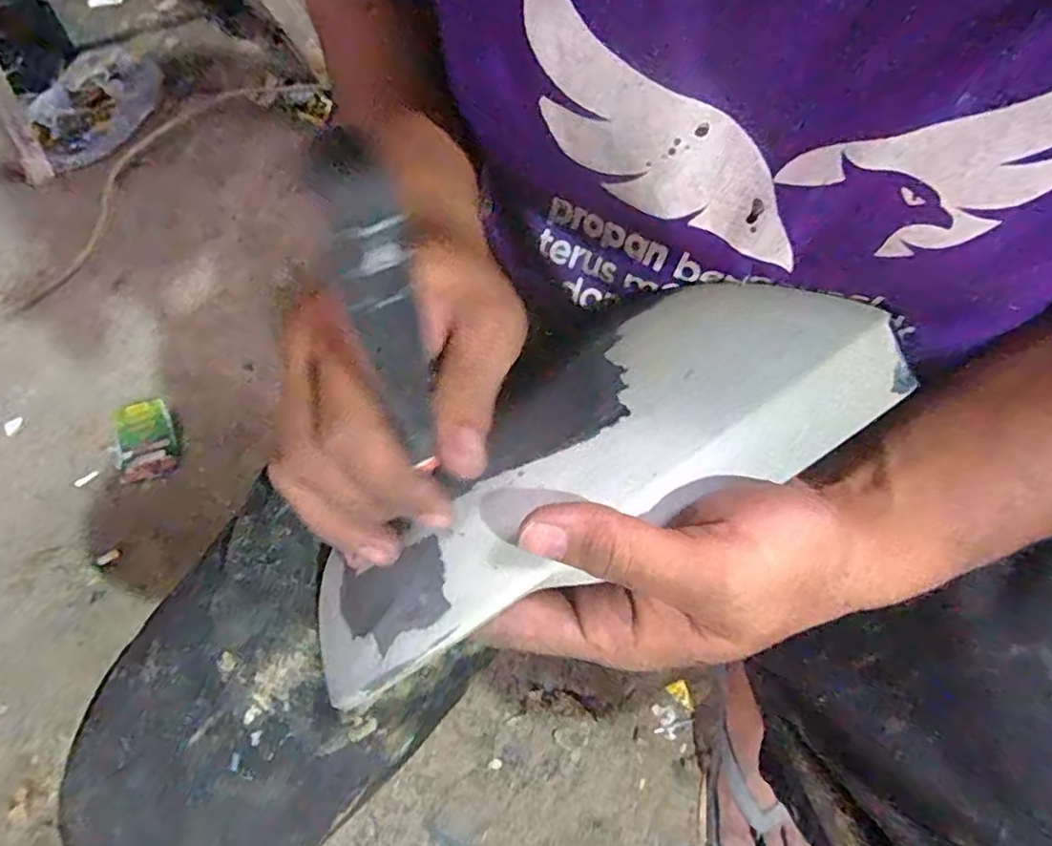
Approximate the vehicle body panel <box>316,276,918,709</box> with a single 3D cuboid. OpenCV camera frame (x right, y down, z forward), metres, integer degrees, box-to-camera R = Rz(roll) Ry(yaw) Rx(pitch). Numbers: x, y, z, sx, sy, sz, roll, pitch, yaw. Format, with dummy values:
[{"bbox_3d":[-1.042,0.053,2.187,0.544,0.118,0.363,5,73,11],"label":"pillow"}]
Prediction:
[{"bbox_3d":[0.030,0.014,0.244,0.258,0.045,0.093,-32,74,-10],"label":"vehicle body panel"}]

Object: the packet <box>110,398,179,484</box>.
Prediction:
[{"bbox_3d":[-0.478,0.023,0.753,0.078,0.012,0.107,-21,72,-10],"label":"packet"}]

